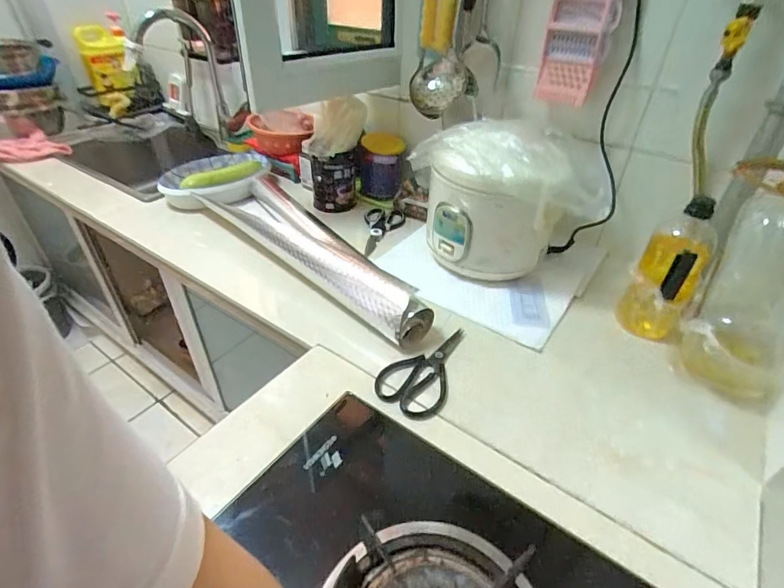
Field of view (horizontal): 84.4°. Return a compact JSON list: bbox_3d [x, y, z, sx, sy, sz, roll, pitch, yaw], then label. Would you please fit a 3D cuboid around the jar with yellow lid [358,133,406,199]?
[{"bbox_3d":[-0.026,-0.288,1.021,0.105,0.136,0.098,1,39,-2],"label":"jar with yellow lid"}]

